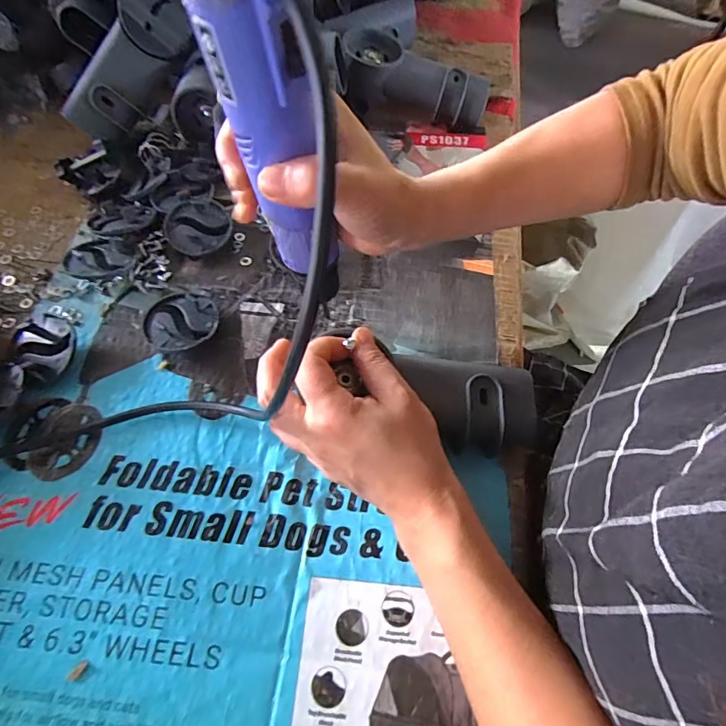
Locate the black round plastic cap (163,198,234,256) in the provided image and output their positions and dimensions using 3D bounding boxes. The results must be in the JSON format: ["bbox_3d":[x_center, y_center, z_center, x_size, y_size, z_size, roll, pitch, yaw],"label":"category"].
[{"bbox_3d":[-0.148,-0.123,0.396,0.056,0.021,0.052,0,63,0],"label":"black round plastic cap"}]

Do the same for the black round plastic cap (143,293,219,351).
[{"bbox_3d":[-0.144,-0.031,0.350,0.054,0.018,0.053,0,63,0],"label":"black round plastic cap"}]

